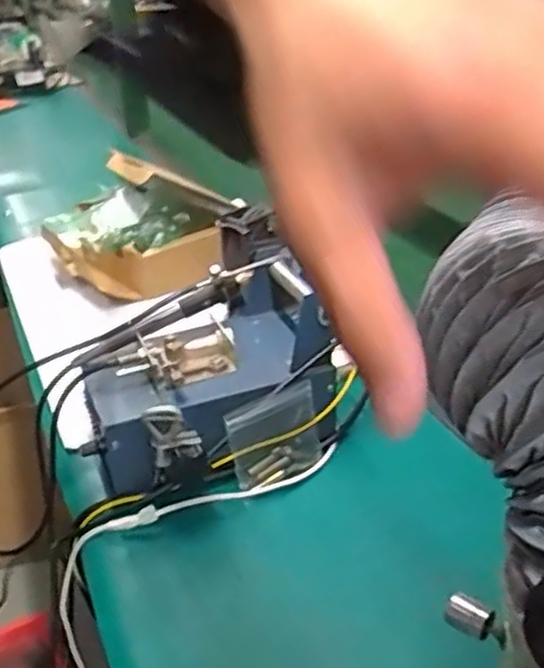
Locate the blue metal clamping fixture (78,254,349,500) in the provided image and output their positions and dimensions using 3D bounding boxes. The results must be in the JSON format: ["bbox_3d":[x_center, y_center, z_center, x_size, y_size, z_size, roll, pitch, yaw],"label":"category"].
[{"bbox_3d":[-0.044,0.031,0.561,0.190,0.100,0.127,-18,32,-25],"label":"blue metal clamping fixture"}]

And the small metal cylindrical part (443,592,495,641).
[{"bbox_3d":[0.079,0.114,0.296,0.019,0.013,0.009,19,36,34],"label":"small metal cylindrical part"}]

